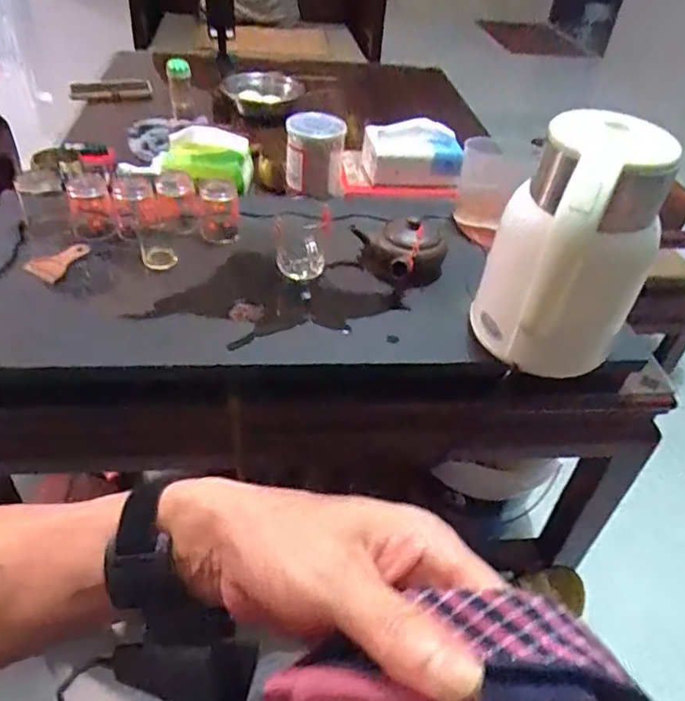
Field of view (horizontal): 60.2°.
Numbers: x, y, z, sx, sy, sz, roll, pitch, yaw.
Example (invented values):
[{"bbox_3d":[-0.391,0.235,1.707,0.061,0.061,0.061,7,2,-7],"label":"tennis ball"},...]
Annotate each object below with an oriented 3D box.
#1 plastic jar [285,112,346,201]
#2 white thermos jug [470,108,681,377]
[{"bbox_3d":[-0.040,-0.302,0.904,0.087,0.116,0.084,4,42,-3],"label":"plastic jar"},{"bbox_3d":[0.213,-0.092,0.586,0.145,0.232,0.120,-15,46,-22],"label":"white thermos jug"}]

